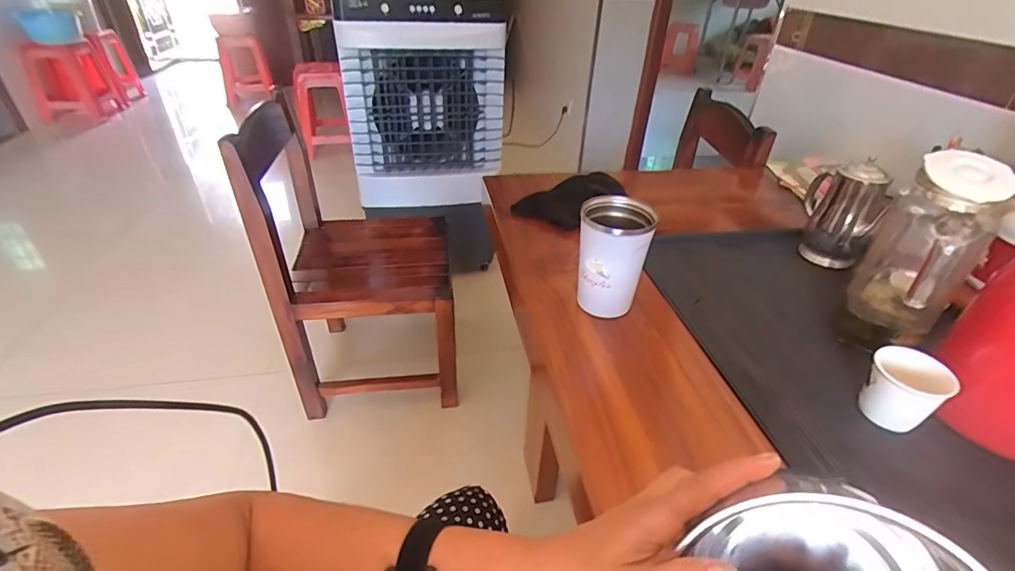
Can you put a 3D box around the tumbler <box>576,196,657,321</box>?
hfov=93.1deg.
[{"bbox_3d":[0.121,-0.034,0.566,0.076,0.119,0.073,2,35,-1],"label":"tumbler"}]

